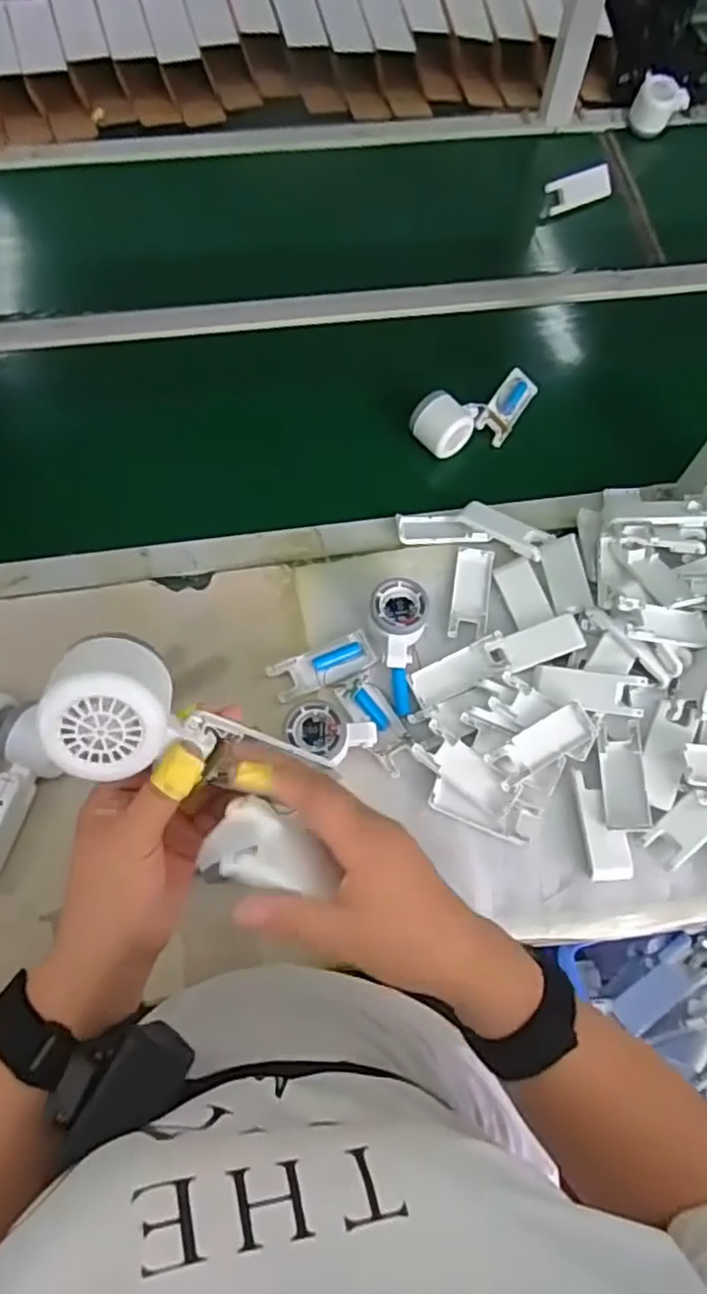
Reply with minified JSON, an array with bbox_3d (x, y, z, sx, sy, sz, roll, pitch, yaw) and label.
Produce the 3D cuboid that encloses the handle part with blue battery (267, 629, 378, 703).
[{"bbox_3d":[-0.030,0.019,0.694,0.107,0.019,0.042,-23,74,-9],"label":"handle part with blue battery"}]

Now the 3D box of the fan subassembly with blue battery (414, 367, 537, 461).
[{"bbox_3d":[0.151,-0.278,0.804,0.173,0.053,0.068,-25,70,-12],"label":"fan subassembly with blue battery"}]

